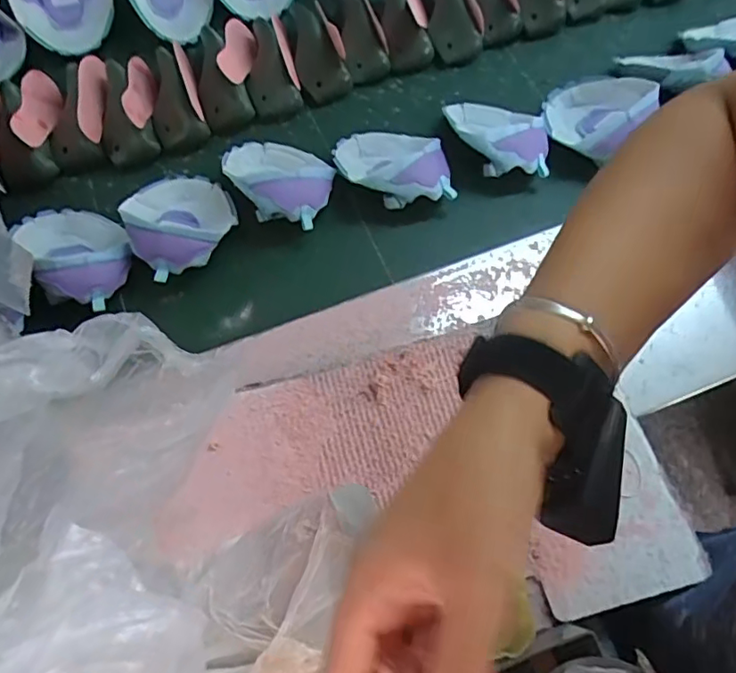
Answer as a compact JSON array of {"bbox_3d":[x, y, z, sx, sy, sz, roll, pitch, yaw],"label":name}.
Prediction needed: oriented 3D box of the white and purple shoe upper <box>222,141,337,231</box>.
[{"bbox_3d":[-0.110,-0.200,0.681,0.139,0.058,0.122,16,69,6],"label":"white and purple shoe upper"}]

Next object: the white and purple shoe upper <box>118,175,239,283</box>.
[{"bbox_3d":[-0.219,-0.141,0.660,0.118,0.058,0.126,0,68,0],"label":"white and purple shoe upper"}]

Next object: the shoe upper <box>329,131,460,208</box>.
[{"bbox_3d":[0.030,-0.219,0.700,0.141,0.051,0.121,-6,68,-2],"label":"shoe upper"}]

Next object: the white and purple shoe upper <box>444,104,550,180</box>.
[{"bbox_3d":[0.164,-0.265,0.716,0.129,0.056,0.124,-1,68,0],"label":"white and purple shoe upper"}]

